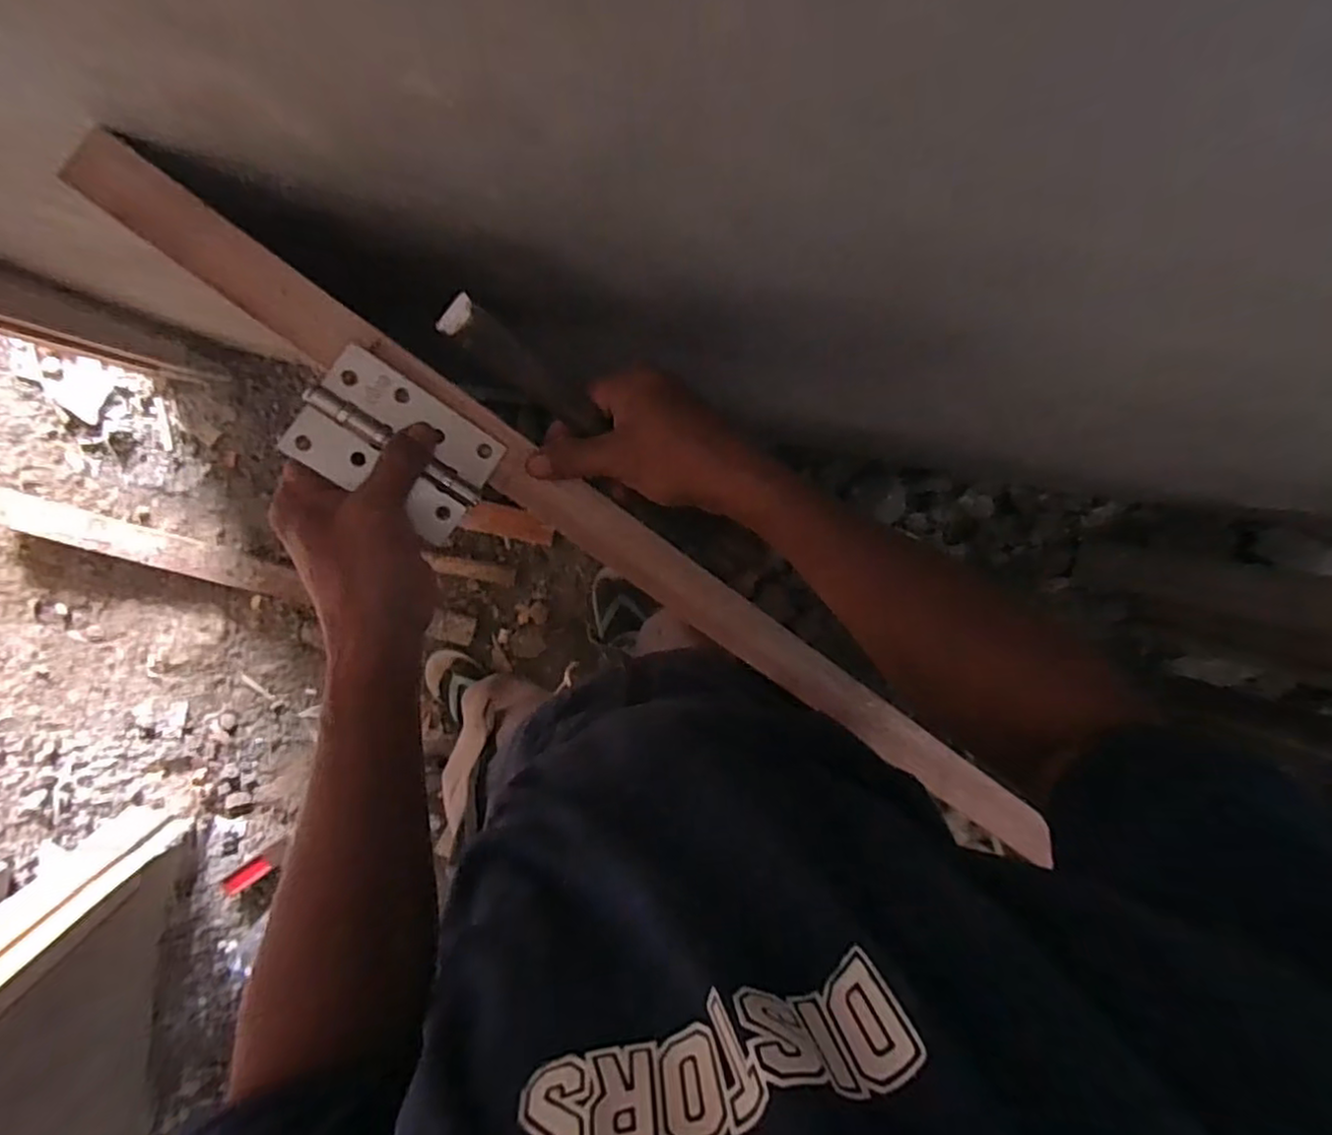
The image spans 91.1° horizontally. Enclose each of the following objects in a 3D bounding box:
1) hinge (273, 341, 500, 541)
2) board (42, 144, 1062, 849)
[{"bbox_3d":[-0.153,-0.069,0.377,0.101,0.013,0.070,35,85,-23],"label":"hinge"},{"bbox_3d":[-0.011,-0.007,0.430,0.695,0.015,0.036,36,91,-18],"label":"board"}]

